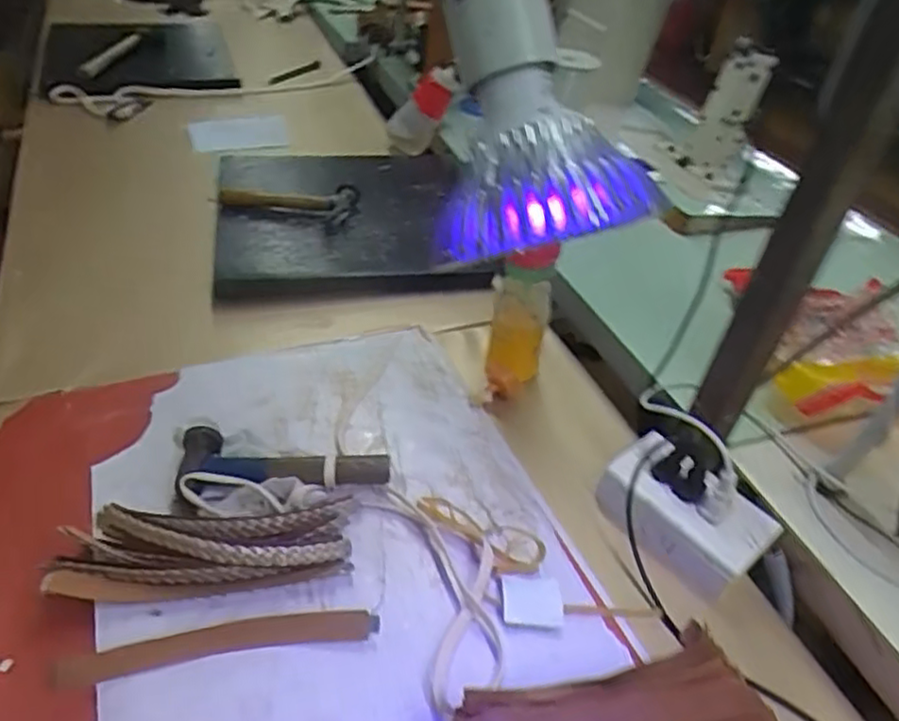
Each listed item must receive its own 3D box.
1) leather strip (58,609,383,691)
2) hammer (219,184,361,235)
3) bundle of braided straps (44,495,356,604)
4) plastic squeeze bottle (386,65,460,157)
[{"bbox_3d":[-0.139,0.174,0.429,0.185,0.027,0.023,-5,42,-15],"label":"leather strip"},{"bbox_3d":[-0.197,-0.185,0.835,0.165,0.033,0.060,10,40,3],"label":"hammer"},{"bbox_3d":[-0.166,0.126,0.474,0.189,0.035,0.060,-1,41,-10],"label":"bundle of braided straps"},{"bbox_3d":[-0.030,-0.369,1.022,0.075,0.146,0.059,40,42,-11],"label":"plastic squeeze bottle"}]

